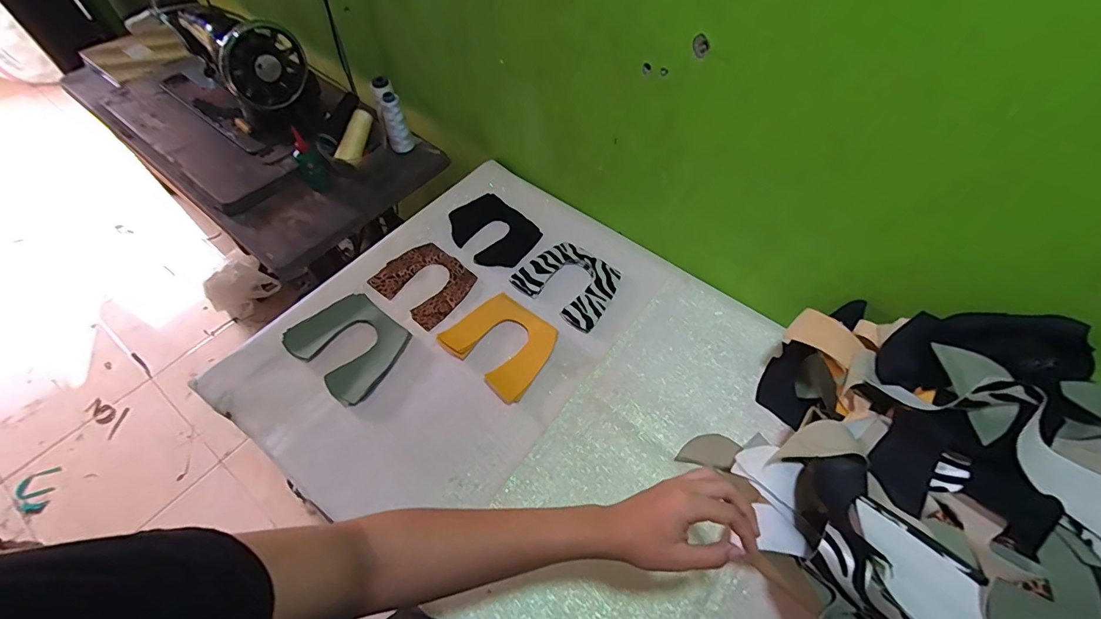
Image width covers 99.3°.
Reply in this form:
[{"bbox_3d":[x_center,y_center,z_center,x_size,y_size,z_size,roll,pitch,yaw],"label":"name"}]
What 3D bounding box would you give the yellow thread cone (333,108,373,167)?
[{"bbox_3d":[-0.360,-0.318,0.865,0.030,0.037,0.107,16,79,8],"label":"yellow thread cone"}]

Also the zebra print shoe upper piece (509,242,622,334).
[{"bbox_3d":[0.033,-0.046,0.747,0.151,0.009,0.126,35,63,20],"label":"zebra print shoe upper piece"}]

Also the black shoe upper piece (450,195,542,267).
[{"bbox_3d":[-0.099,-0.135,0.812,0.121,0.011,0.150,-40,72,-23],"label":"black shoe upper piece"}]

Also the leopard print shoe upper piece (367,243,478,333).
[{"bbox_3d":[-0.199,-0.043,0.754,0.137,0.010,0.122,37,65,15],"label":"leopard print shoe upper piece"}]

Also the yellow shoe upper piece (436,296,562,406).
[{"bbox_3d":[-0.069,0.047,0.684,0.149,0.005,0.128,36,63,19],"label":"yellow shoe upper piece"}]

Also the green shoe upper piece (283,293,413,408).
[{"bbox_3d":[-0.289,0.048,0.677,0.157,0.008,0.129,35,62,19],"label":"green shoe upper piece"}]

